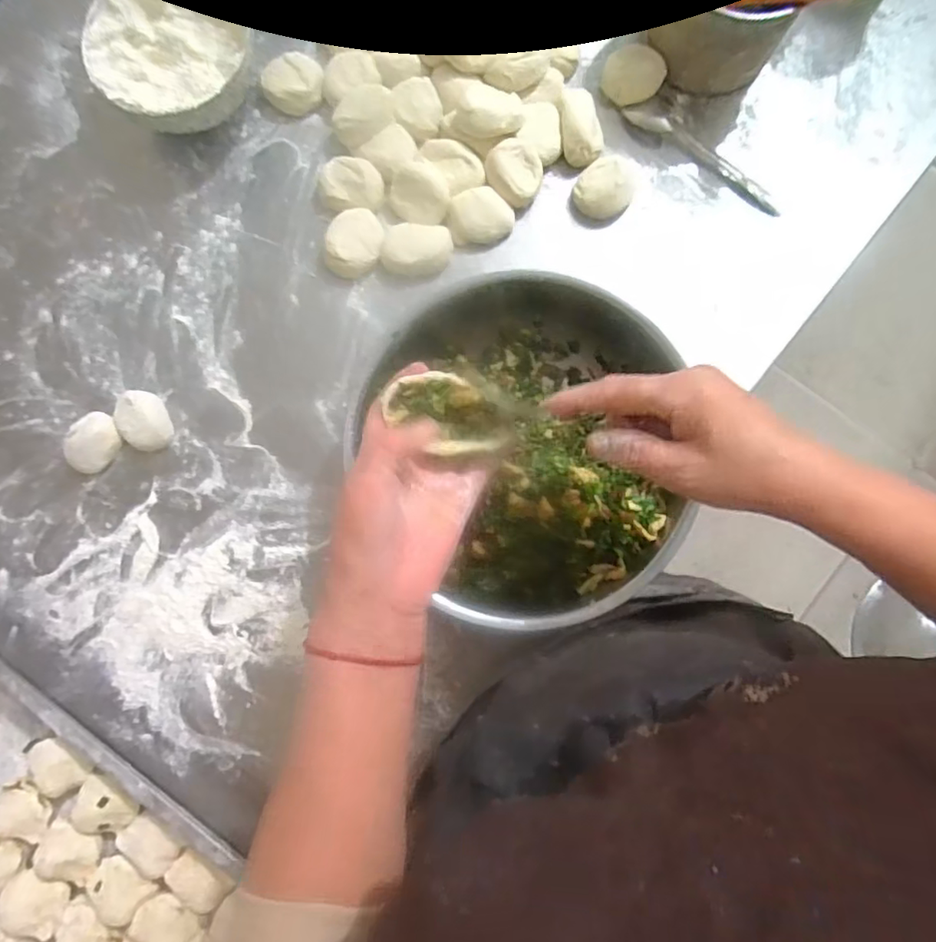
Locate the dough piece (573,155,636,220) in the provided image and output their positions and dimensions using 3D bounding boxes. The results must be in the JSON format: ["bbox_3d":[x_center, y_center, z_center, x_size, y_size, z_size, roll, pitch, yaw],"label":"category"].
[{"bbox_3d":[0.118,-0.242,0.502,0.046,0.028,0.050,0,85,2],"label":"dough piece"}]

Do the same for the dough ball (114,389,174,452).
[{"bbox_3d":[-0.280,-0.043,0.503,0.038,0.023,0.055,-37,84,-1],"label":"dough ball"}]

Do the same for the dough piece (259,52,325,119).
[{"bbox_3d":[-0.158,-0.350,0.527,0.053,0.020,0.043,-26,84,0],"label":"dough piece"}]

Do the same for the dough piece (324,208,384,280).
[{"bbox_3d":[-0.097,-0.196,0.505,0.042,0.025,0.056,24,86,4],"label":"dough piece"}]

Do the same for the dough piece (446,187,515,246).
[{"bbox_3d":[0.011,-0.219,0.508,0.053,0.024,0.044,-27,84,0],"label":"dough piece"}]

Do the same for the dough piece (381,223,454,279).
[{"bbox_3d":[-0.045,-0.193,0.503,0.059,0.021,0.046,2,85,2],"label":"dough piece"}]

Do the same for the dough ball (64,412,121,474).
[{"bbox_3d":[-0.327,-0.025,0.508,0.045,0.020,0.052,22,86,4],"label":"dough ball"}]

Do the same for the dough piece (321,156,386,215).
[{"bbox_3d":[-0.100,-0.247,0.508,0.051,0.029,0.041,-11,84,1],"label":"dough piece"}]

